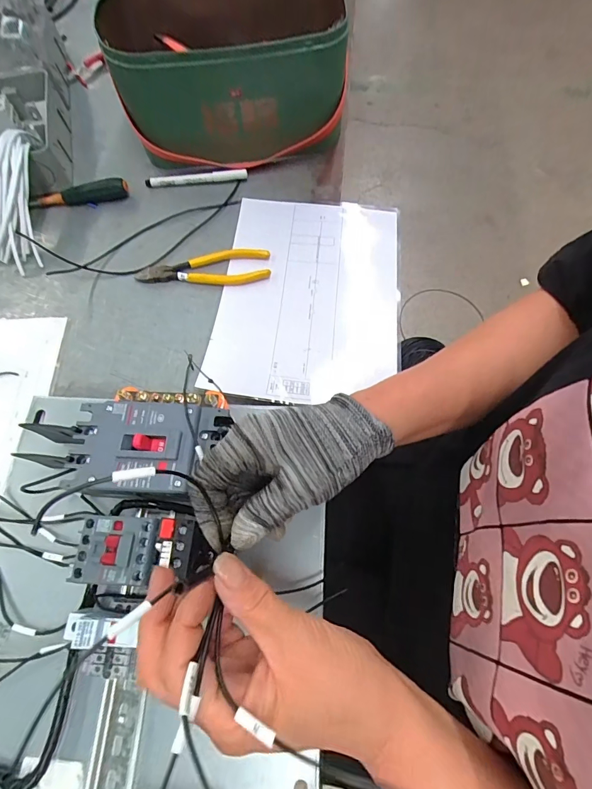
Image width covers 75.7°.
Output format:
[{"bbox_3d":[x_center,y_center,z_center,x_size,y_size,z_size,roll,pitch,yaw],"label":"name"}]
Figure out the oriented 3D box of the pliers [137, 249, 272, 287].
[{"bbox_3d":[-0.116,-0.156,0.477,0.164,0.009,0.048,-8,68,-3],"label":"pliers"}]

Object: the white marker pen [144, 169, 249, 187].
[{"bbox_3d":[-0.140,-0.306,0.538,0.142,0.012,0.017,-4,68,-1],"label":"white marker pen"}]

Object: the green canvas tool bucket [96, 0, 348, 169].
[{"bbox_3d":[-0.091,-0.482,0.542,0.285,0.145,0.277,0,68,1],"label":"green canvas tool bucket"}]

